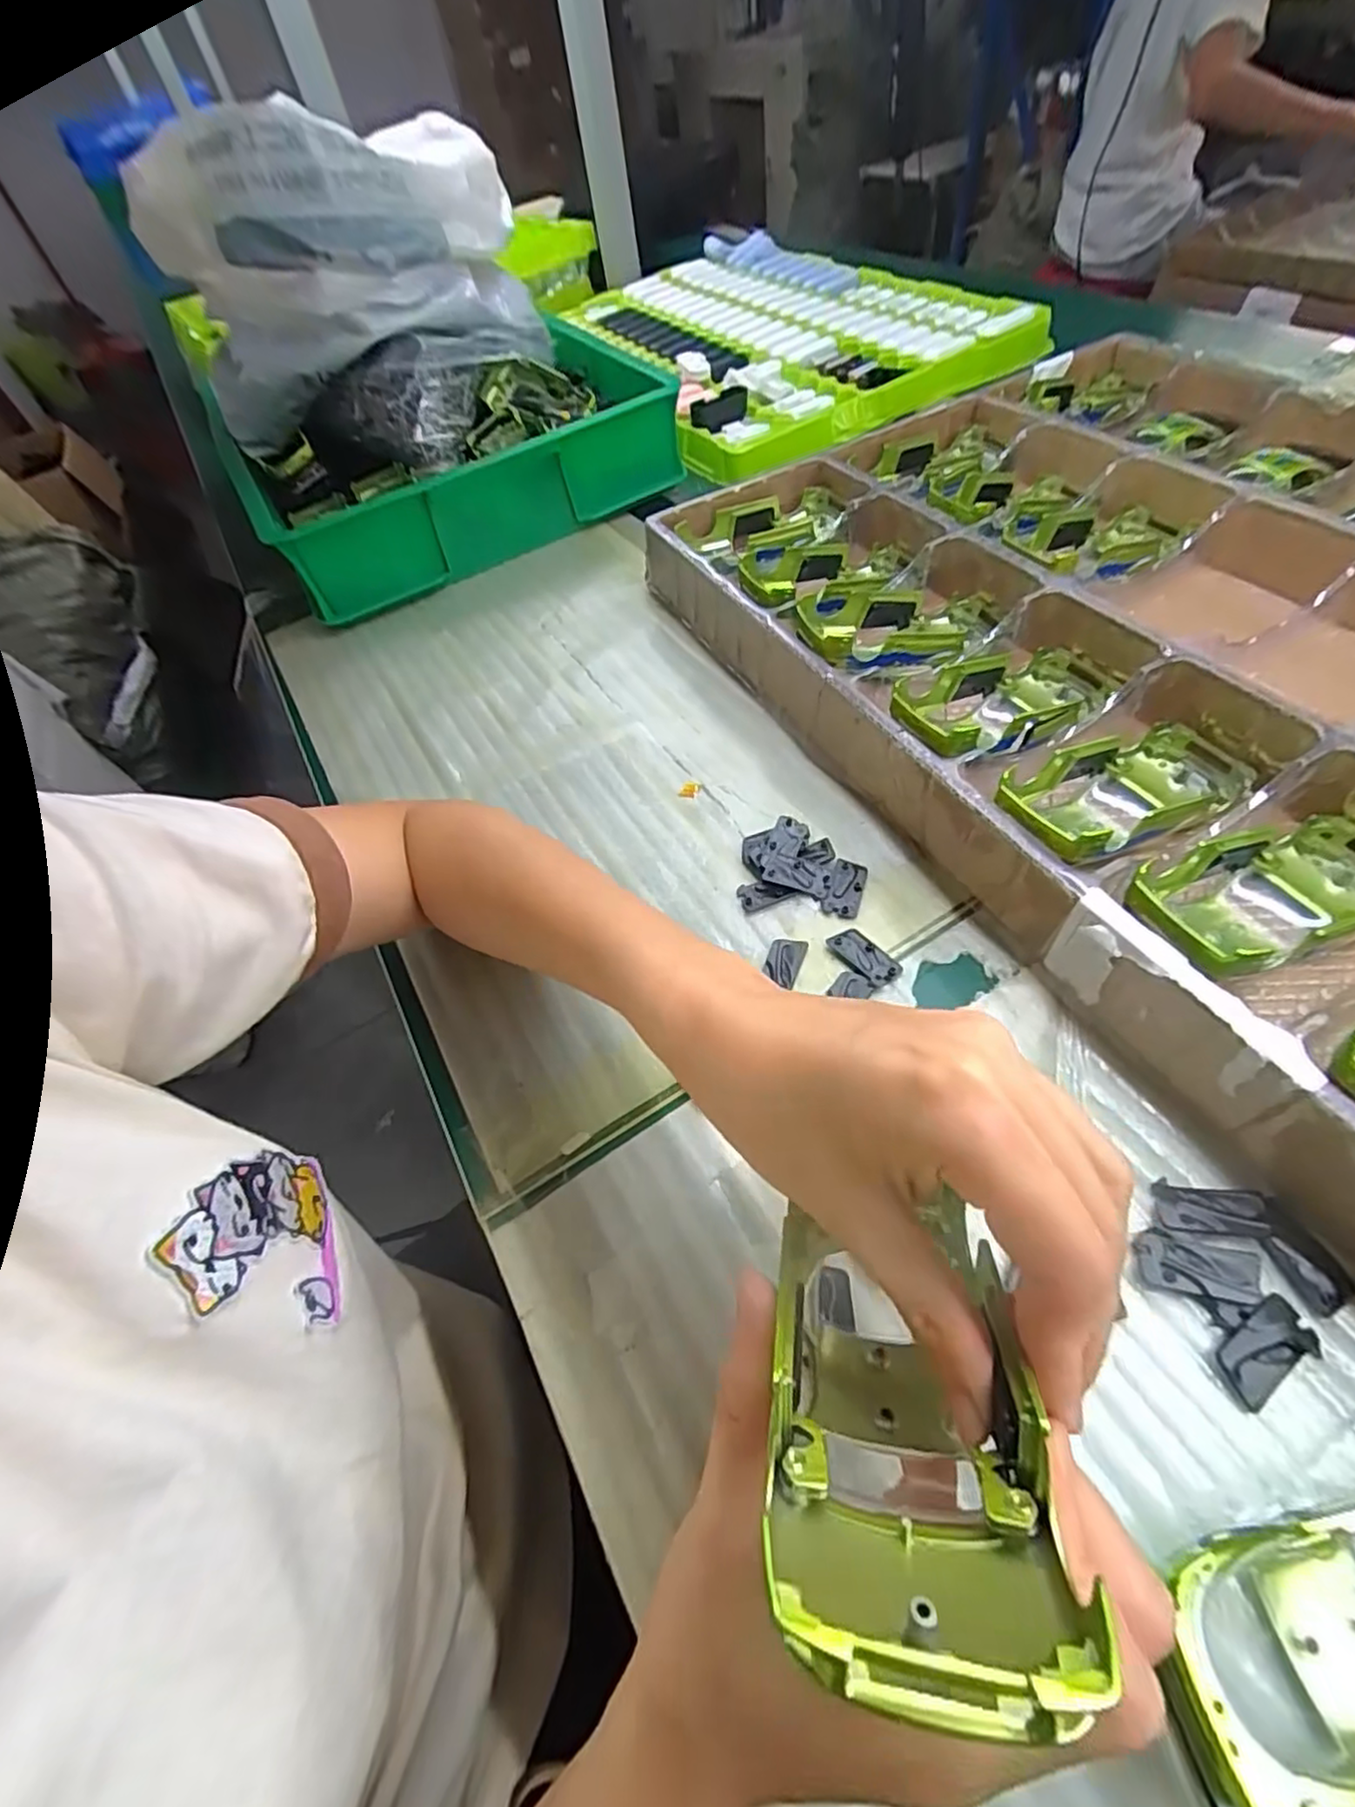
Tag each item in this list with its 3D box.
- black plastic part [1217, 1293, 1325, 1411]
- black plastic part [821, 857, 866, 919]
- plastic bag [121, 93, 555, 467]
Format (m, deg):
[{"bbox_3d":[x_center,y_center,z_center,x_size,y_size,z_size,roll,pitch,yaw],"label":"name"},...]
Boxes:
[{"bbox_3d":[0.187,0.141,0.213,0.033,0.005,0.018,-29,56,-11],"label":"black plastic part"},{"bbox_3d":[0.086,-0.008,0.345,0.017,0.007,0.030,14,59,18],"label":"black plastic part"},{"bbox_3d":[-0.278,-0.544,0.591,0.293,0.193,0.186,-28,55,-10],"label":"plastic bag"}]

